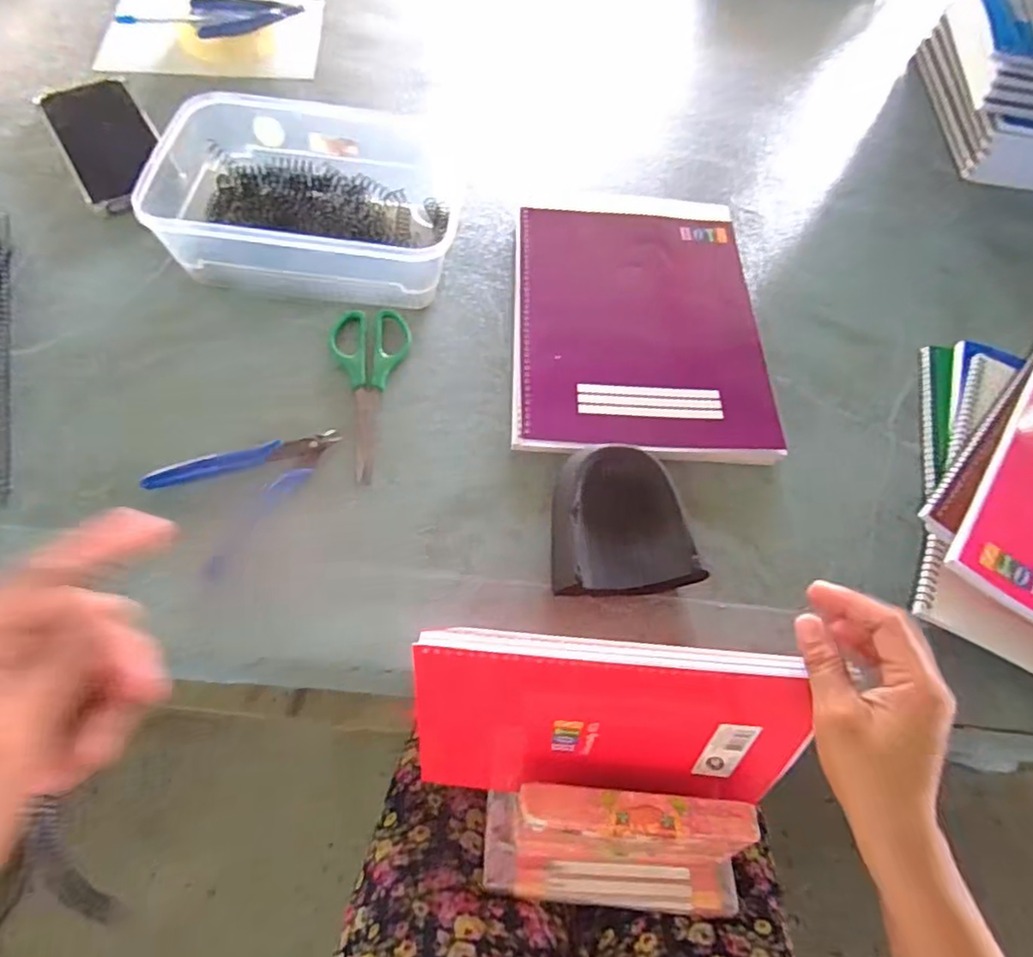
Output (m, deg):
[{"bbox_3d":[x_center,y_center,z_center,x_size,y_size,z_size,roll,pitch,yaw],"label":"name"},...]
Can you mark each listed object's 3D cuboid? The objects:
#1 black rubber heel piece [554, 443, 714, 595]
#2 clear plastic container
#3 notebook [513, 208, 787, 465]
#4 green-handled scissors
[{"bbox_3d":[0.067,0.029,0.407,0.088,0.030,0.097,1,63,-6],"label":"black rubber heel piece"},{"bbox_3d":[-0.169,-0.231,0.502,0.243,0.064,0.173,6,63,-3],"label":"clear plastic container"},{"bbox_3d":[0.099,-0.135,0.501,0.196,0.014,0.266,4,63,-4],"label":"notebook"},{"bbox_3d":[-0.108,-0.064,0.450,0.057,0.004,0.148,-1,63,-7],"label":"green-handled scissors"}]

